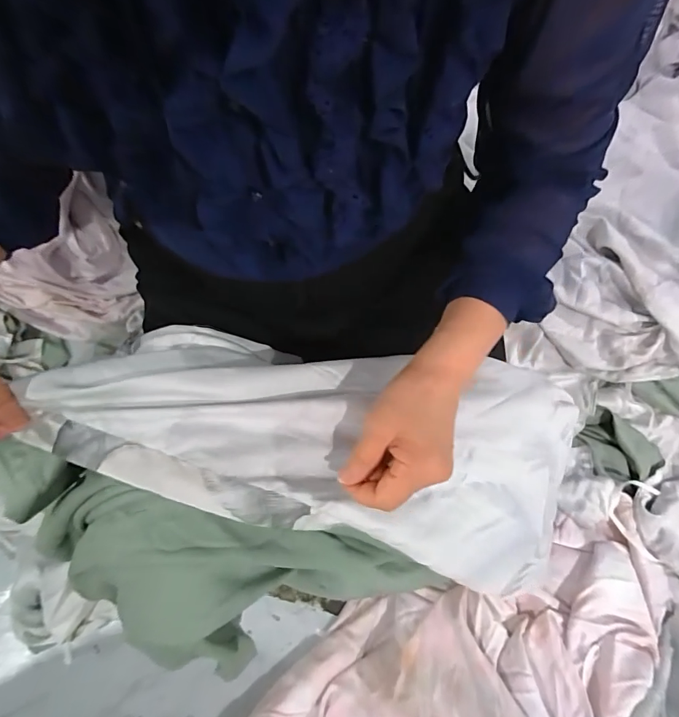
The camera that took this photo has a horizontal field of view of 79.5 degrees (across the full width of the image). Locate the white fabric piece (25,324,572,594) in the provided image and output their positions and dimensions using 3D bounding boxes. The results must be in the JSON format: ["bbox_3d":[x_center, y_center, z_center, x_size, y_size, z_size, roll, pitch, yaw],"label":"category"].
[{"bbox_3d":[0.010,0.082,0.379,0.512,0.085,0.196,15,68,-16],"label":"white fabric piece"}]

